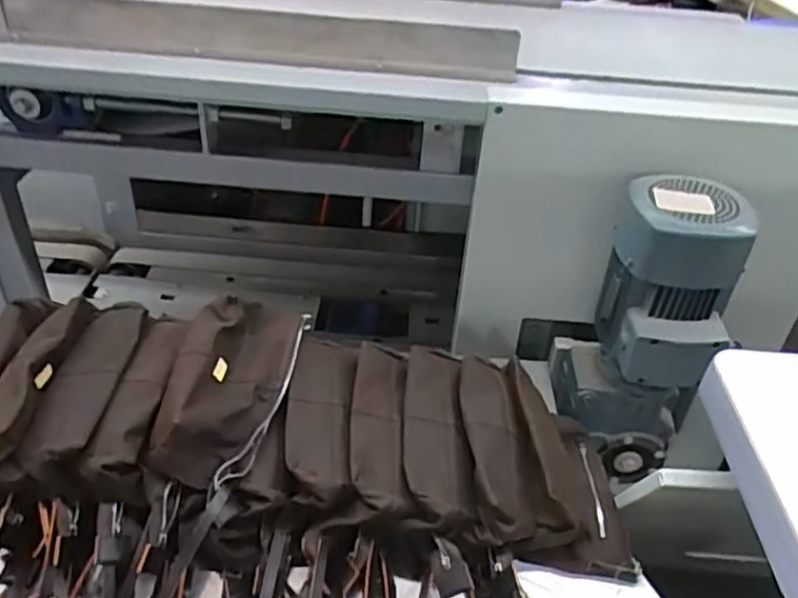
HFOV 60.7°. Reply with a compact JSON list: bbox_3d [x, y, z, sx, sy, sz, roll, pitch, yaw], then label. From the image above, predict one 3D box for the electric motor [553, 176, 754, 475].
[{"bbox_3d":[0.334,0.043,0.947,0.190,0.409,0.177,11,37,10],"label":"electric motor"}]

